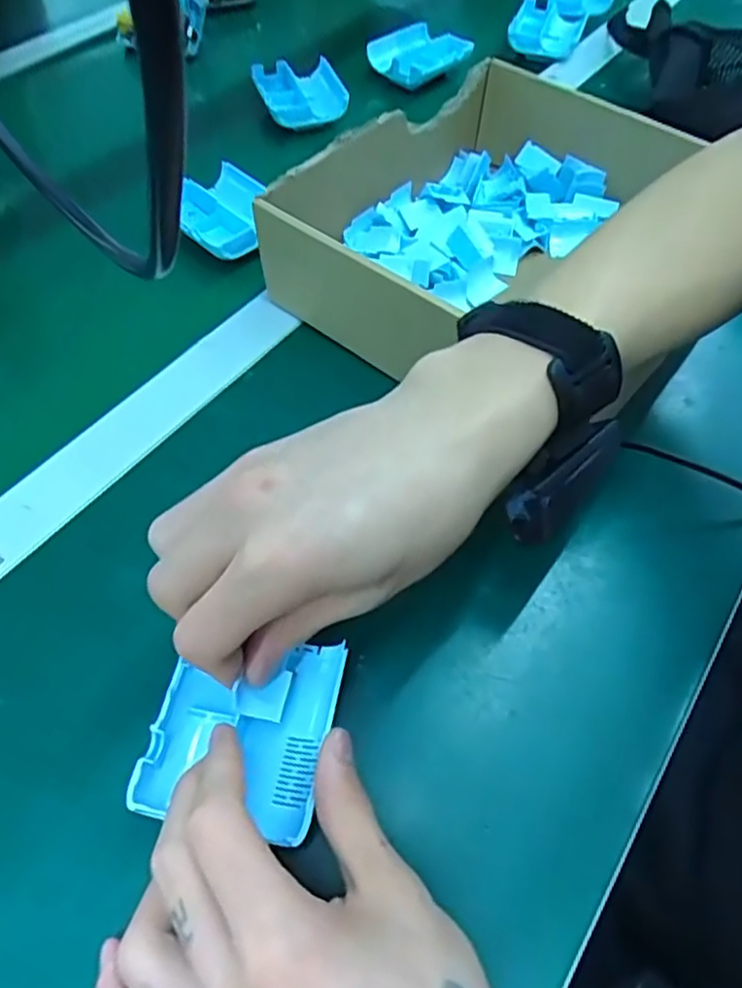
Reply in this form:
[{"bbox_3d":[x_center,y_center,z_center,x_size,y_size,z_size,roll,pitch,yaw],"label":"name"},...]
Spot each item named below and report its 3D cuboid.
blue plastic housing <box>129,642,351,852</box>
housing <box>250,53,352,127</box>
[{"bbox_3d":[-0.050,0.093,0.267,0.067,0.029,0.076,10,57,5],"label":"blue plastic housing"},{"bbox_3d":[-0.061,-0.352,0.577,0.068,0.019,0.088,-15,58,-12],"label":"housing"}]

